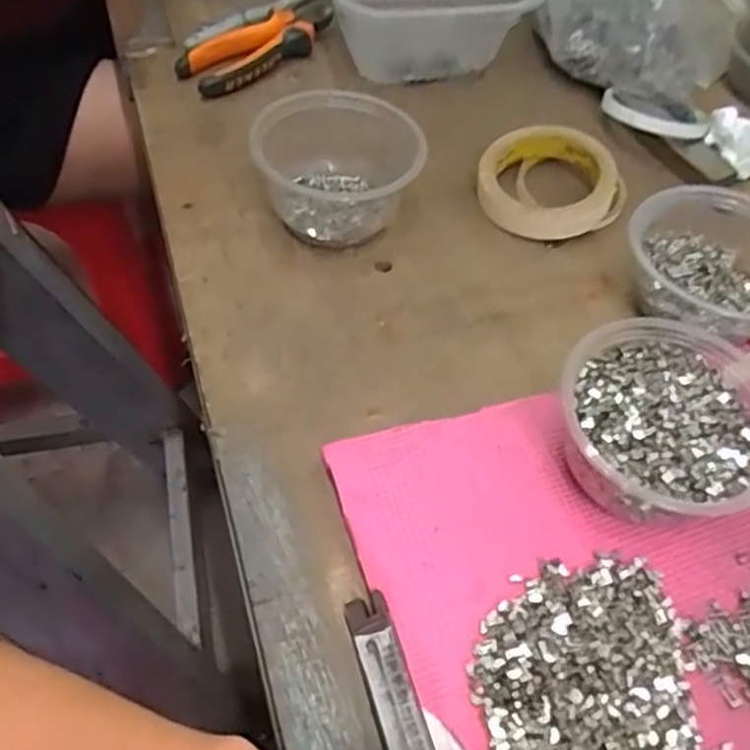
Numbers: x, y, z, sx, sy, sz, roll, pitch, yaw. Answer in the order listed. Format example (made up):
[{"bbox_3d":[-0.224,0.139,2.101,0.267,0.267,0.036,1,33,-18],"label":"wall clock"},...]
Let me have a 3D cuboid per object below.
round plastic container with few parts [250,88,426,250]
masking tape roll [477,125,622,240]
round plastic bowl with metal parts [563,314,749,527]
[{"bbox_3d":[-0.025,-0.137,0.524,0.109,0.068,0.101,1,54,-2],"label":"round plastic container with few parts"},{"bbox_3d":[0.128,-0.146,0.564,0.099,0.036,0.099,1,54,-2],"label":"masking tape roll"},{"bbox_3d":[0.156,0.030,0.412,0.109,0.060,0.112,1,54,-2],"label":"round plastic bowl with metal parts"}]

